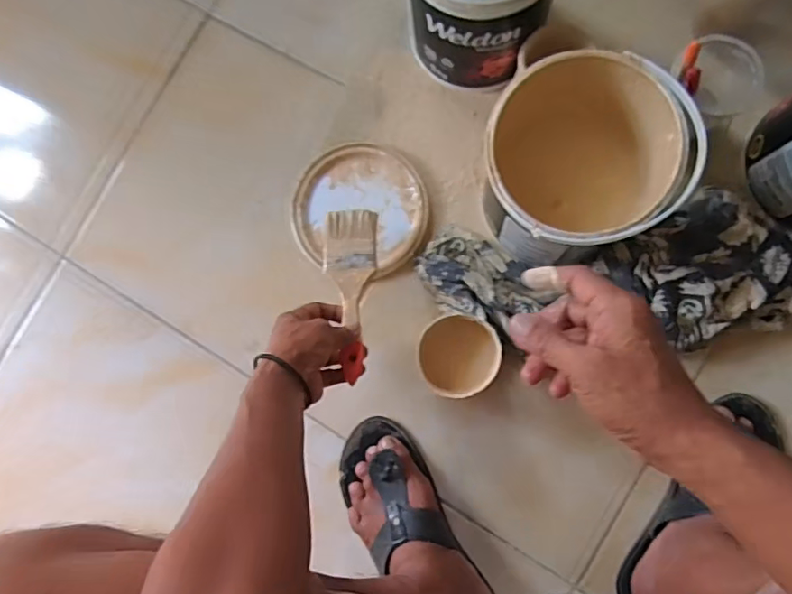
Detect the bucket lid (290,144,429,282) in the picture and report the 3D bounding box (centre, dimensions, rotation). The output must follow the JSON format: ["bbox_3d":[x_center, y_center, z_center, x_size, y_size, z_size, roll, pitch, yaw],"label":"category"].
[{"bbox_3d":[-0.046,-0.115,0.701,0.172,0.016,0.160,-1,85,7],"label":"bucket lid"}]

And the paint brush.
[{"bbox_3d":[-0.051,-0.007,0.621,0.060,0.016,0.201,-5,72,7],"label":"paint brush"}]

